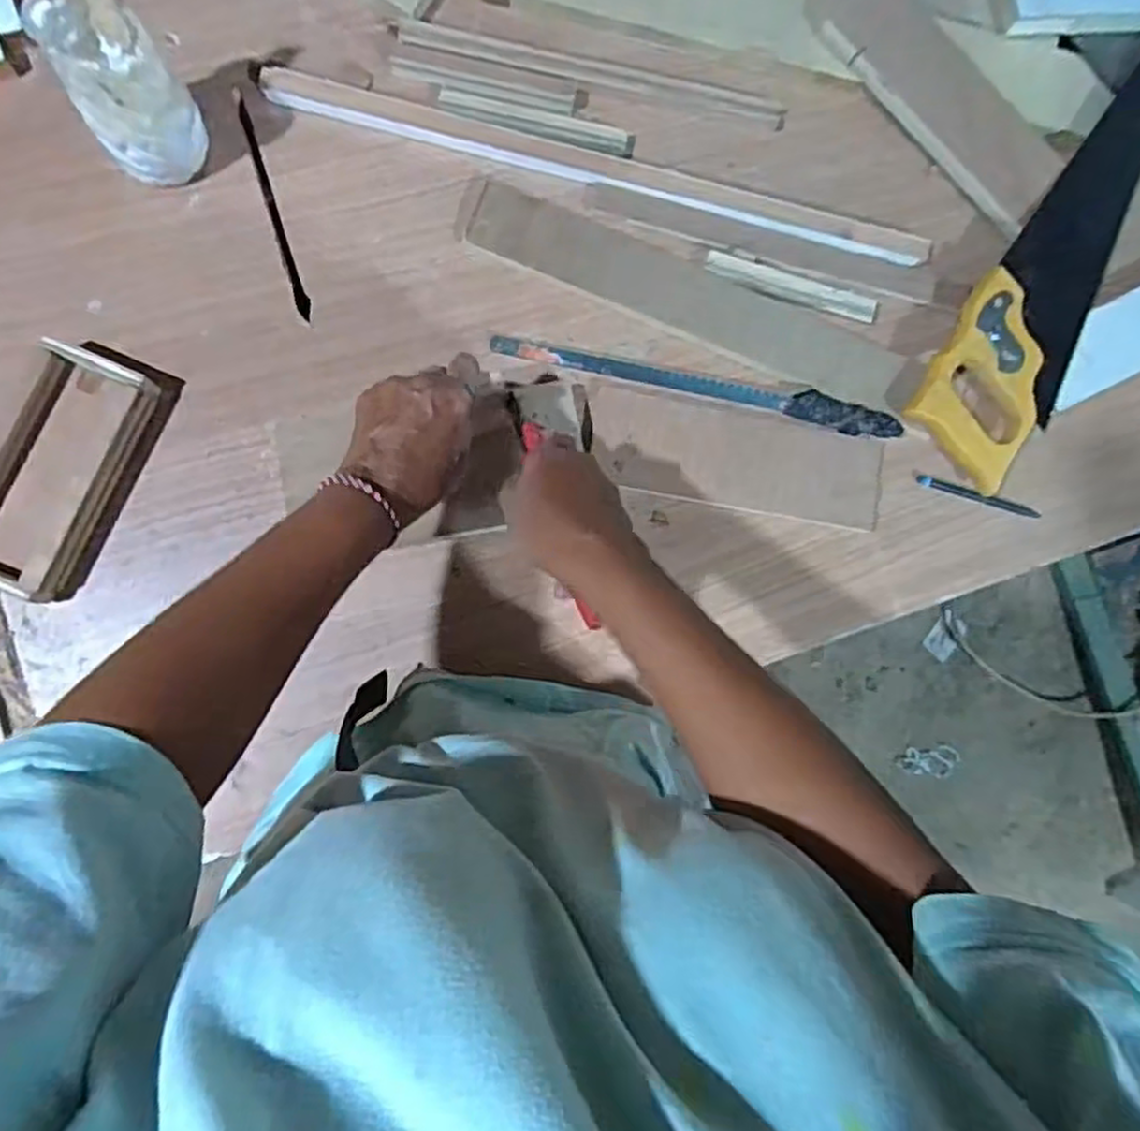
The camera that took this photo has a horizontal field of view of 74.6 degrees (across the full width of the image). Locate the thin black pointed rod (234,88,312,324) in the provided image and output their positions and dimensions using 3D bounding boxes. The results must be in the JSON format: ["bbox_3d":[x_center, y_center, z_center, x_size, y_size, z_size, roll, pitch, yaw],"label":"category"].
[{"bbox_3d":[-0.217,-0.262,0.544,0.010,0.004,0.175,-17,88,-8],"label":"thin black pointed rod"}]

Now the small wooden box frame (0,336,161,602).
[{"bbox_3d":[-0.337,-0.061,0.488,0.071,0.034,0.160,21,84,-5],"label":"small wooden box frame"}]

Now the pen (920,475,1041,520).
[{"bbox_3d":[0.325,-0.054,0.584,0.106,0.014,0.011,15,84,-6],"label":"pen"}]

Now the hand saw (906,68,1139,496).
[{"bbox_3d":[0.396,-0.250,0.593,0.105,0.043,0.406,31,83,-4],"label":"hand saw"}]

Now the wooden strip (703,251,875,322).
[{"bbox_3d":[0.171,-0.214,0.574,0.139,0.007,0.020,13,84,-6],"label":"wooden strip"}]

